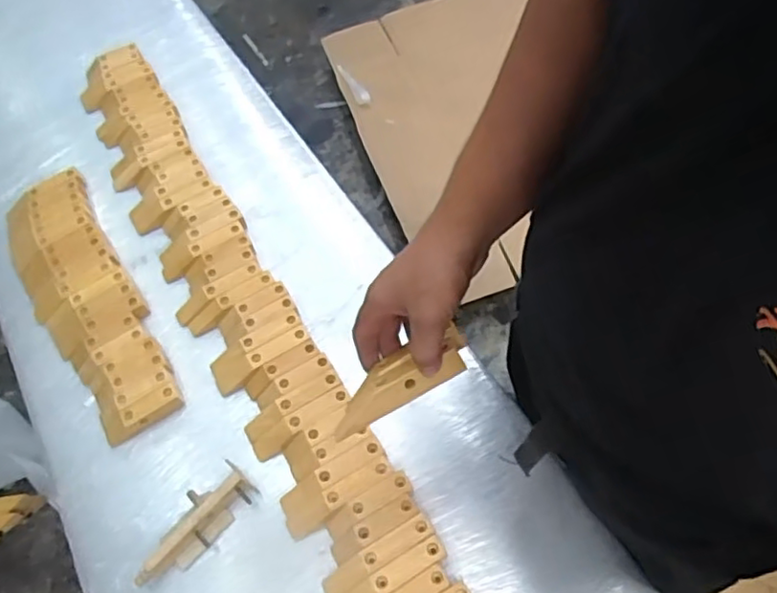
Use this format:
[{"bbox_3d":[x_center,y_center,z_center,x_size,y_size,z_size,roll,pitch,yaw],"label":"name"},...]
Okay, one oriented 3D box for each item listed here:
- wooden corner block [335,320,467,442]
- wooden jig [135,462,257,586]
[{"bbox_3d":[0.007,0.073,0.561,0.134,0.026,0.050,-30,65,-1],"label":"wooden corner block"},{"bbox_3d":[-0.213,0.249,0.693,0.053,0.028,0.145,38,71,25],"label":"wooden jig"}]

